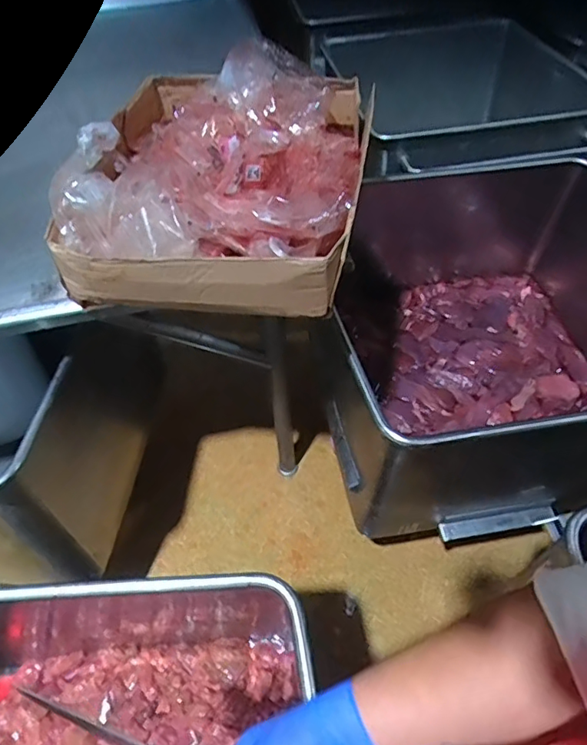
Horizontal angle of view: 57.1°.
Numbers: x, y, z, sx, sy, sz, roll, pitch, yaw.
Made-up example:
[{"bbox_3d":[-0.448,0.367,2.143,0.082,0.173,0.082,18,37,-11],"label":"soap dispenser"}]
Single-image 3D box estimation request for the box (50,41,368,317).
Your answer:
[{"bbox_3d":[-0.109,-0.334,0.831,0.416,0.144,0.509,6,55,6],"label":"box"}]

